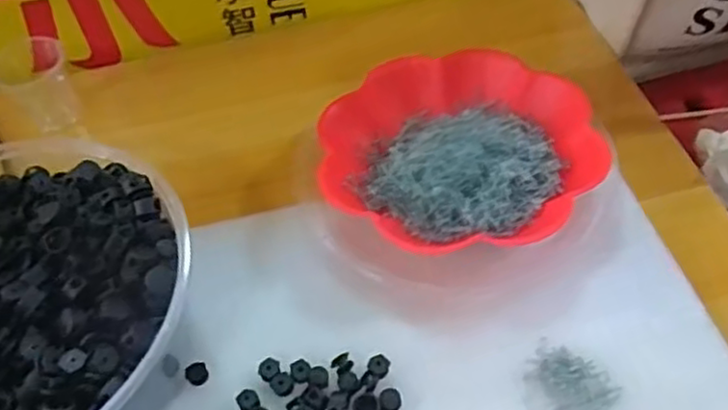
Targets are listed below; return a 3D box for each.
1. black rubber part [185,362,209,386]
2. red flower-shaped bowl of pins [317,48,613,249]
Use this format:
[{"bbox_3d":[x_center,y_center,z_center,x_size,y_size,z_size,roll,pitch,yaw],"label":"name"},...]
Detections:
[{"bbox_3d":[-0.113,0.115,0.470,0.015,0.006,0.014,-2,52,3],"label":"black rubber part"},{"bbox_3d":[0.075,-0.042,0.545,0.211,0.044,0.199,-2,52,3],"label":"red flower-shaped bowl of pins"}]

